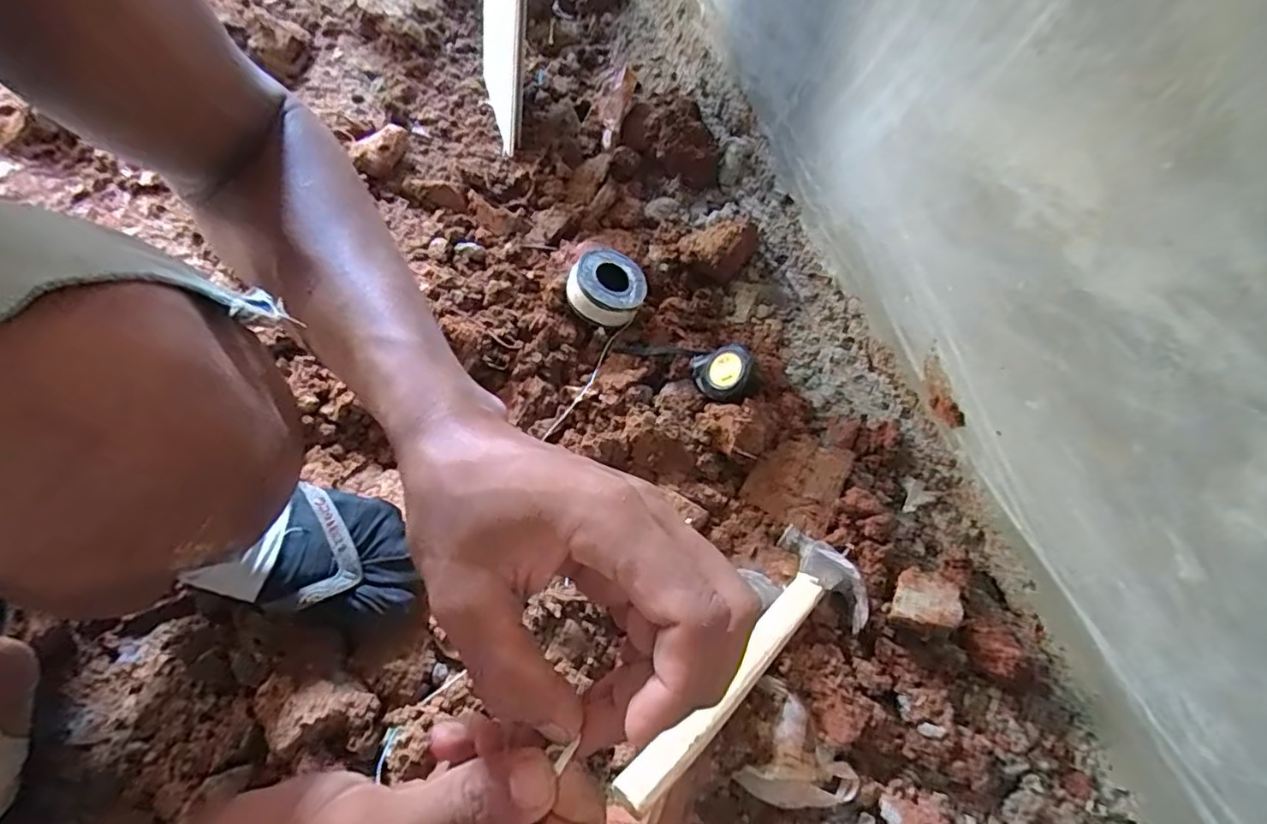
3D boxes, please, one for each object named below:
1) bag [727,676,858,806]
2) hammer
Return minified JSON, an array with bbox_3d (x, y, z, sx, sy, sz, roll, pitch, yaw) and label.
[{"bbox_3d":[0.142,0.290,0.510,0.091,0.025,0.087,22,63,9],"label":"bag"},{"bbox_3d":[0.093,0.199,0.478,0.093,0.022,0.280,42,51,20],"label":"hammer"}]

